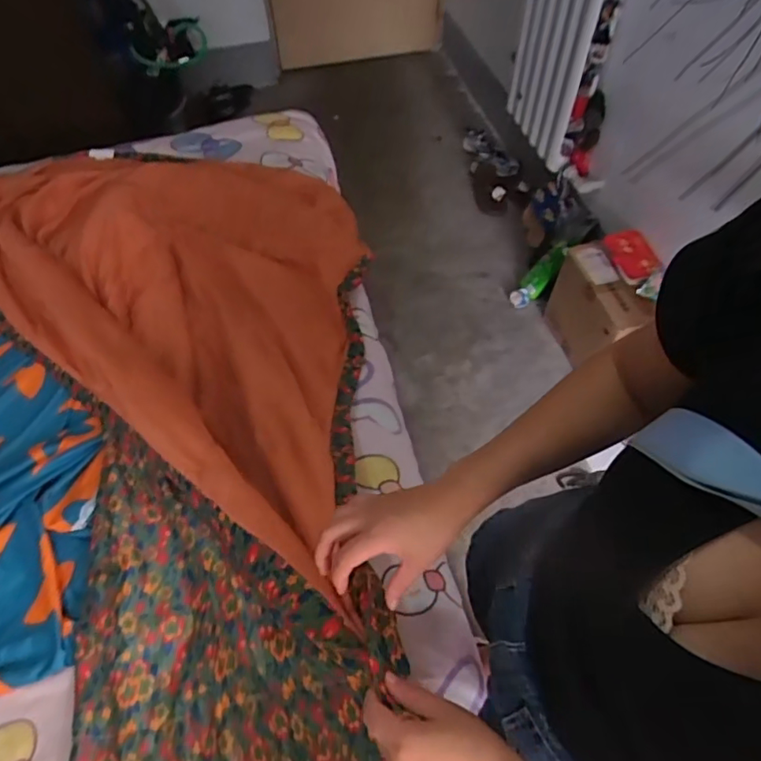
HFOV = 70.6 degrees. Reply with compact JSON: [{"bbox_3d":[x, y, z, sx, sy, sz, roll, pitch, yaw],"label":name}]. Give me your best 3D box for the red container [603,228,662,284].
[{"bbox_3d":[0.771,-0.381,1.638,0.137,0.033,0.192,-11,58,-9],"label":"red container"}]

